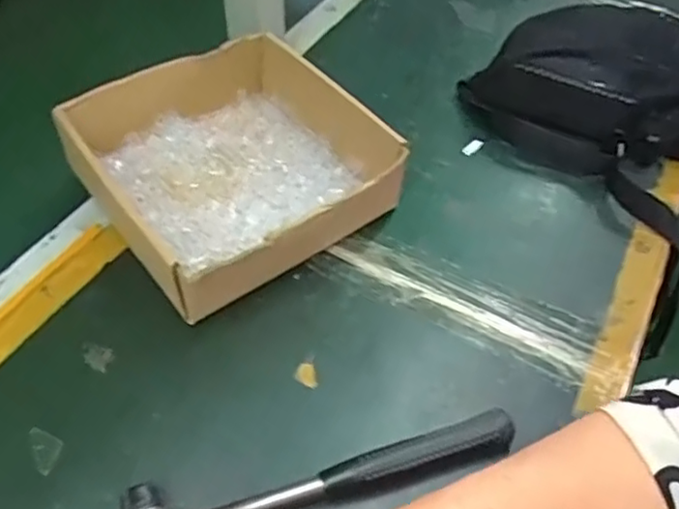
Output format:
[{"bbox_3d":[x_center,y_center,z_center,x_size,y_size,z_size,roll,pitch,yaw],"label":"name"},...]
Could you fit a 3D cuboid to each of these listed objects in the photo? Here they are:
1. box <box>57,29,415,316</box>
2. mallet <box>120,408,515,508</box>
[{"bbox_3d":[-0.079,-0.066,0.517,0.201,0.072,0.201,-32,60,-27],"label":"box"},{"bbox_3d":[-0.005,0.135,0.386,0.236,0.024,0.059,-15,53,-16],"label":"mallet"}]

